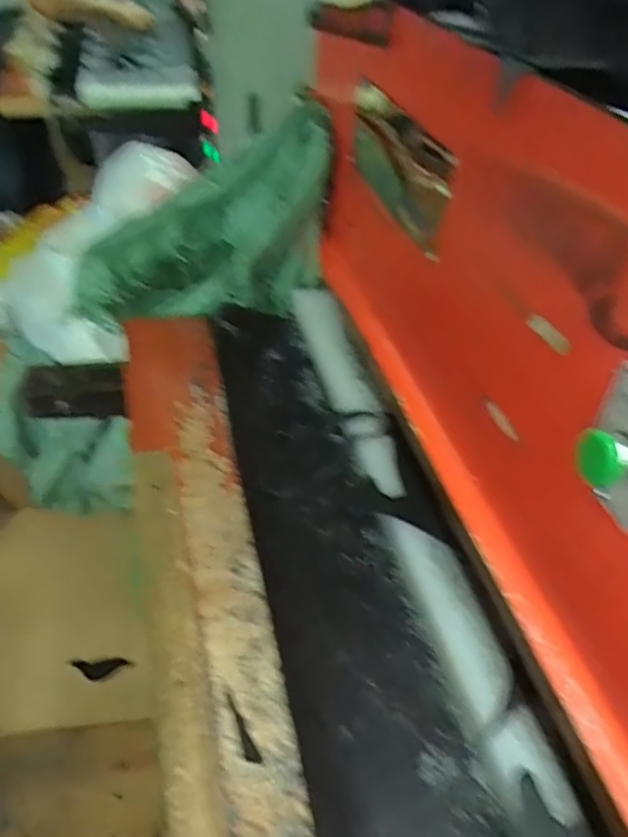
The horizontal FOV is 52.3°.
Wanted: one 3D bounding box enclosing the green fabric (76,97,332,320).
[{"bbox_3d":[-0.153,-0.270,0.897,0.357,0.245,0.156,-11,44,-16],"label":"green fabric"}]

